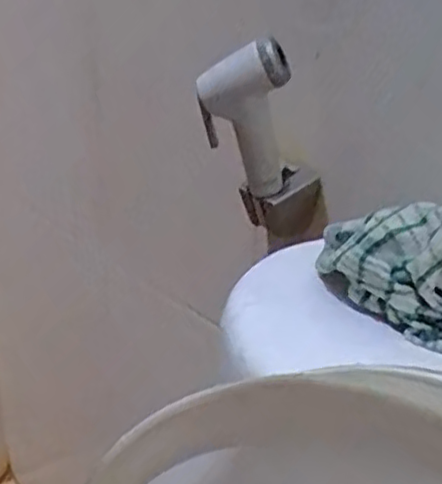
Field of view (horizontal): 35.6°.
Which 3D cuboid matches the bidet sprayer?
[{"bbox_3d":[0.031,-0.061,0.474,0.046,0.158,0.050,-40,41,-20],"label":"bidet sprayer"}]

